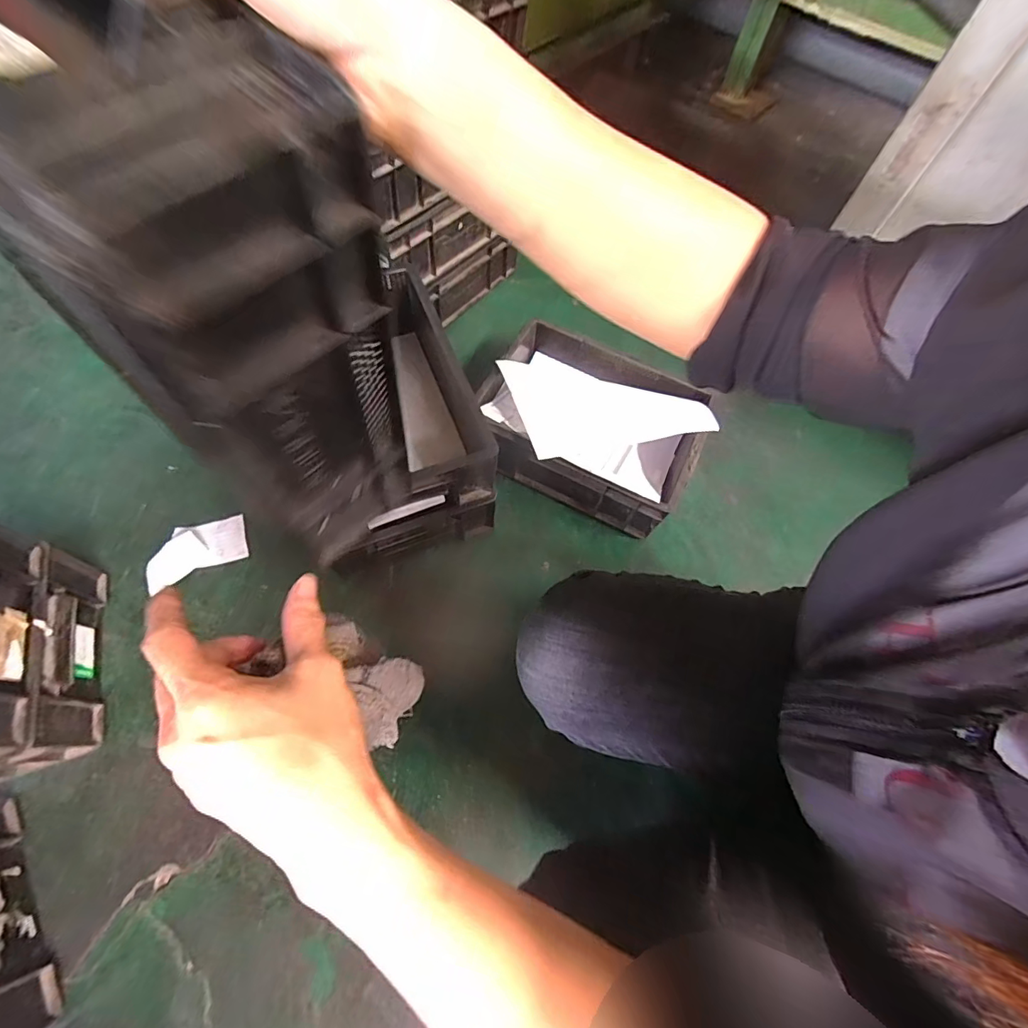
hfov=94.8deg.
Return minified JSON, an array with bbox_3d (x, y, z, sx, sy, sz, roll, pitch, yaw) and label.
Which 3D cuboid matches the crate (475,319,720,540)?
[{"bbox_3d":[0.116,-0.136,0.770,0.342,0.131,0.237,28,65,10],"label":"crate"}]

